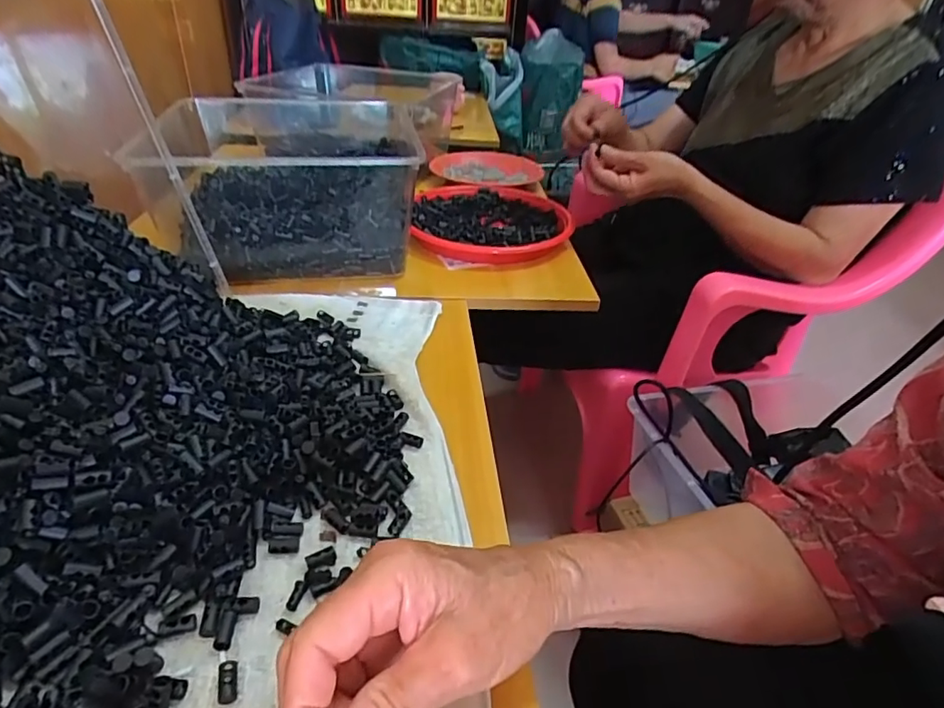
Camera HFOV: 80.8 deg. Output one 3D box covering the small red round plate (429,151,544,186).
[{"bbox_3d":[0.028,-0.330,0.991,0.159,0.025,0.191,26,40,28],"label":"small red round plate"}]

